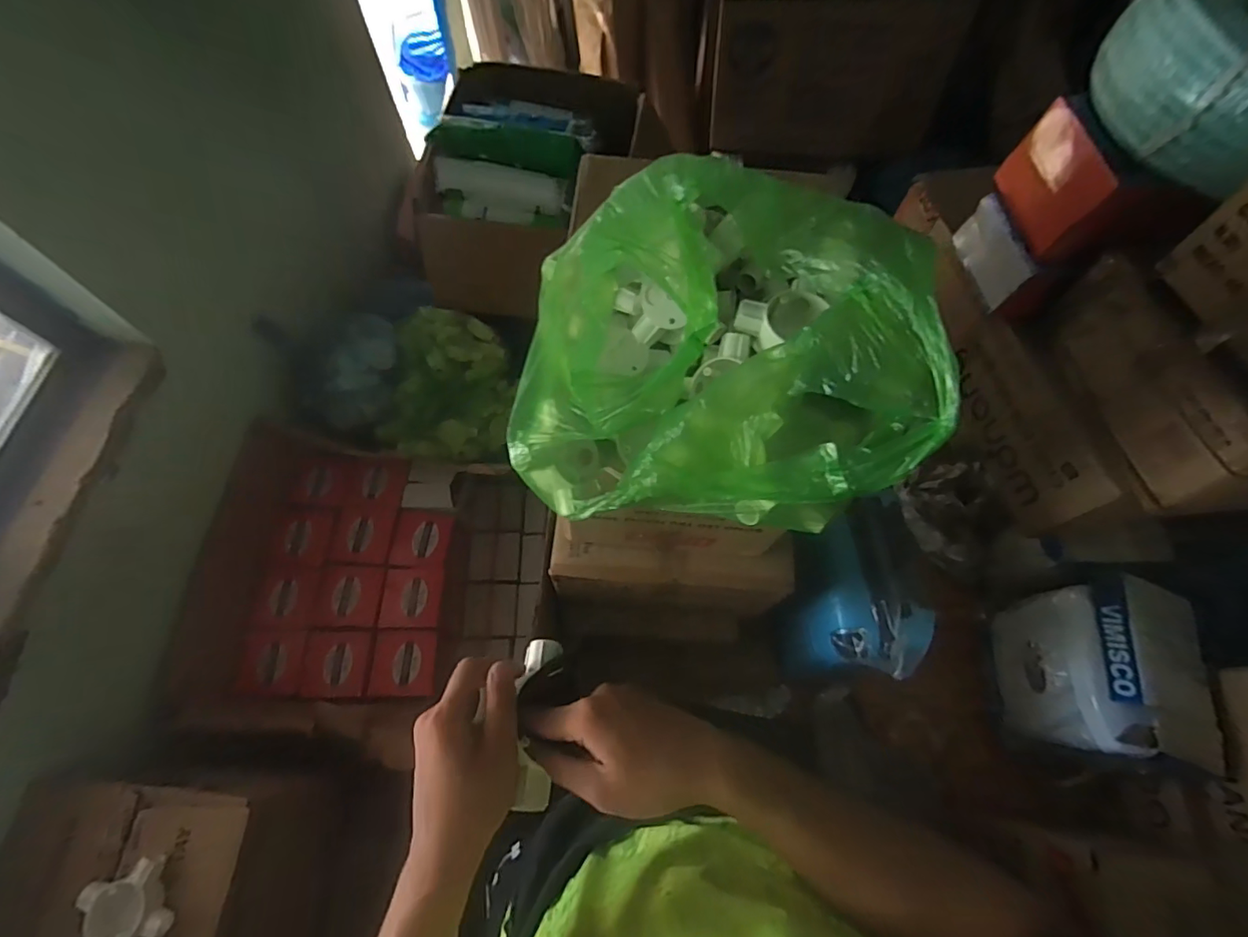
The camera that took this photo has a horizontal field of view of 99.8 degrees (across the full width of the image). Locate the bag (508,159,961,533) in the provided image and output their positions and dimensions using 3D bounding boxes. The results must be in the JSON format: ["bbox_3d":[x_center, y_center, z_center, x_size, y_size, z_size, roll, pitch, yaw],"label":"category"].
[{"bbox_3d":[0.066,-0.101,0.451,0.310,0.214,0.260,5,67,0],"label":"bag"}]

